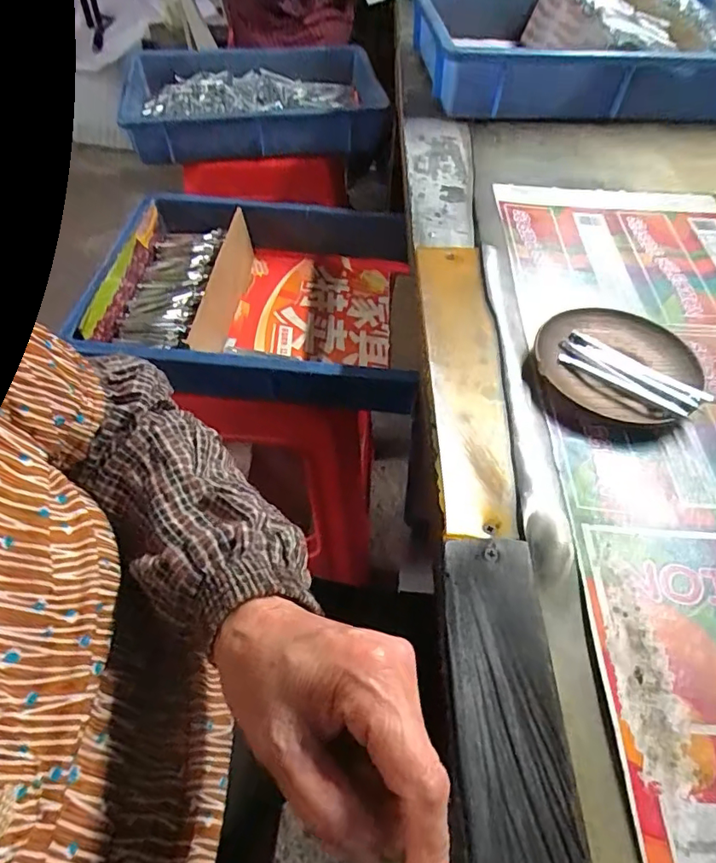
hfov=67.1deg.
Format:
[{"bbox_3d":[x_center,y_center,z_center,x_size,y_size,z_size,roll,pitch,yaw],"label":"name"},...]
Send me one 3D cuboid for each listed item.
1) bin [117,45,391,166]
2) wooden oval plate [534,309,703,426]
[{"bbox_3d":[-0.184,-0.614,0.997,0.456,0.085,0.343,-9,53,-9],"label":"bin"},{"bbox_3d":[0.189,-0.051,0.400,0.109,0.023,0.105,23,55,15],"label":"wooden oval plate"}]

